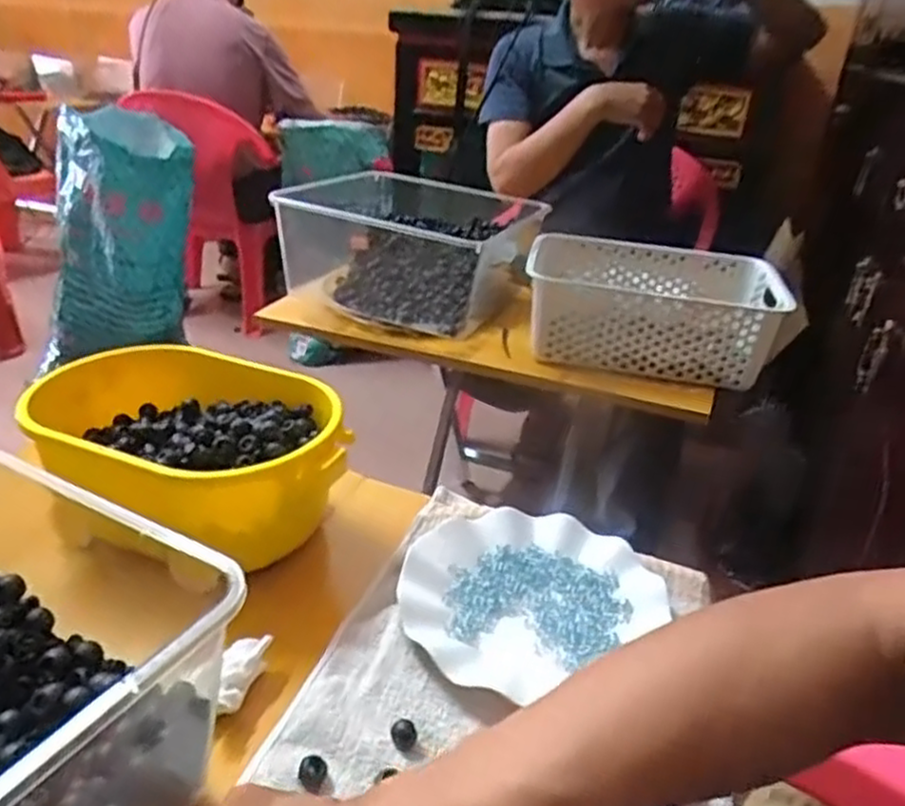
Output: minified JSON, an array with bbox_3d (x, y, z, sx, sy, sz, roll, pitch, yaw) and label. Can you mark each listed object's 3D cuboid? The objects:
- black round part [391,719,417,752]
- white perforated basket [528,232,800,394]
[{"bbox_3d":[-0.028,0.188,0.425,0.014,0.014,0.010,2,27,-4],"label":"black round part"},{"bbox_3d":[0.255,-0.122,0.969,0.311,0.109,0.228,5,27,2],"label":"white perforated basket"}]

